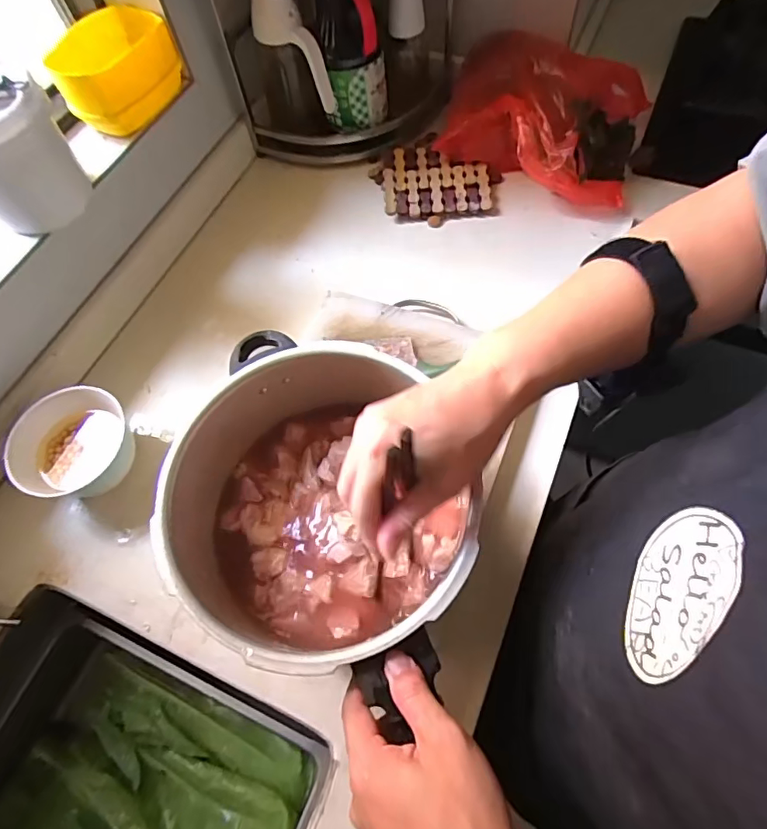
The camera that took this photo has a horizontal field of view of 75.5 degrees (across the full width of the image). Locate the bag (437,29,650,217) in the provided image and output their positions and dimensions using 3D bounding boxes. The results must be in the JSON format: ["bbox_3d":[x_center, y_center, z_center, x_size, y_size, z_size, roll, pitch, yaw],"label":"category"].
[{"bbox_3d":[0.223,-0.422,0.694,0.262,0.121,0.227,15,61,13],"label":"bag"}]

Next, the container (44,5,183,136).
[{"bbox_3d":[-0.313,-0.413,0.594,0.132,0.076,0.123,-20,60,-8],"label":"container"}]

